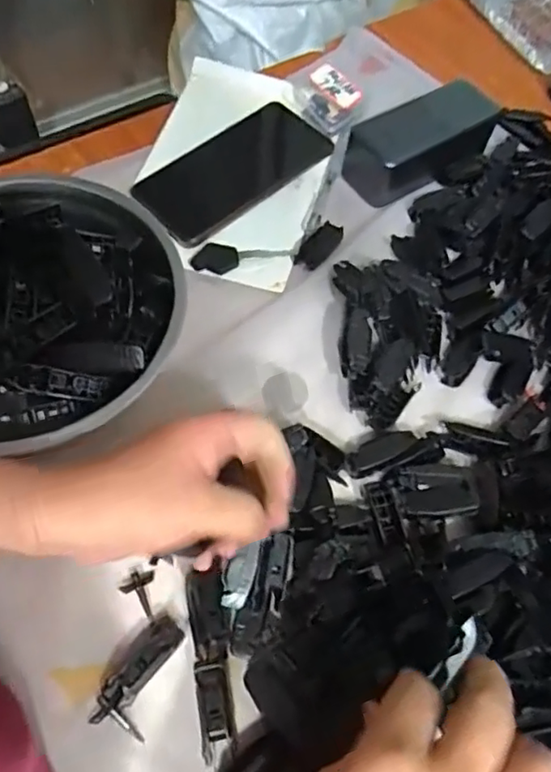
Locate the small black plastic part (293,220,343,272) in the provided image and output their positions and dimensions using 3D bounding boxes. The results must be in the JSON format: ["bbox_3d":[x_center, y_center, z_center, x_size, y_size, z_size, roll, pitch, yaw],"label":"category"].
[{"bbox_3d":[0.035,-0.112,0.462,0.025,0.007,0.047,35,66,14],"label":"small black plastic part"}]

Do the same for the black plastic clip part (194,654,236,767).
[{"bbox_3d":[-0.032,0.173,0.312,0.018,0.014,0.046,-7,63,-7],"label":"black plastic clip part"}]

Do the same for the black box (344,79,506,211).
[{"bbox_3d":[0.126,-0.207,0.485,0.129,0.044,0.059,-25,67,-16],"label":"black box"}]

